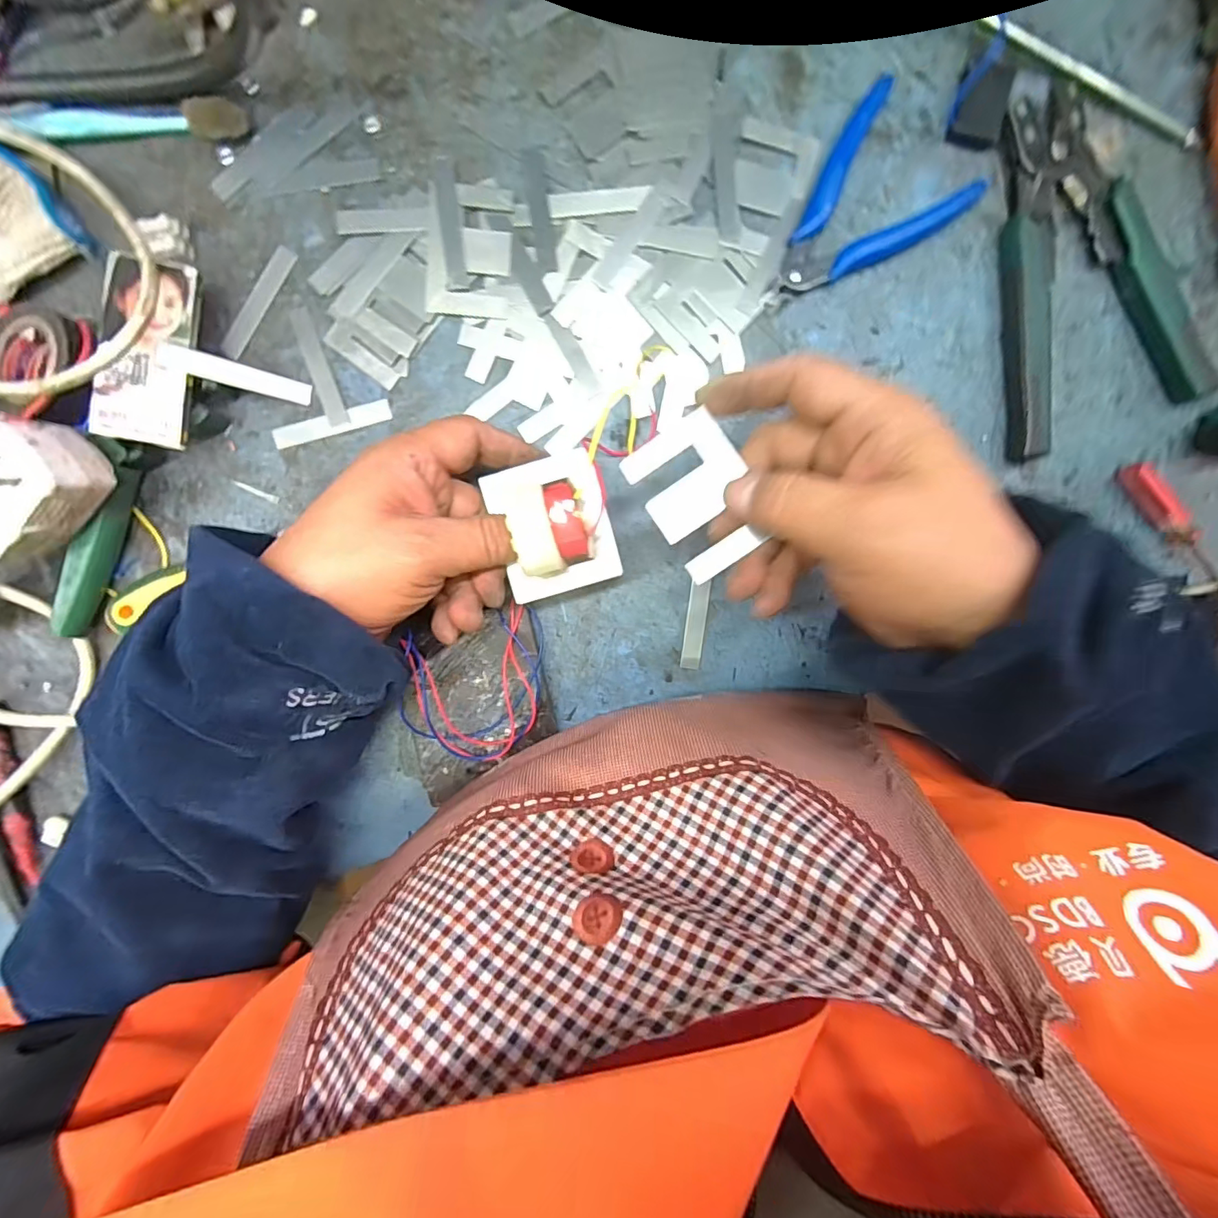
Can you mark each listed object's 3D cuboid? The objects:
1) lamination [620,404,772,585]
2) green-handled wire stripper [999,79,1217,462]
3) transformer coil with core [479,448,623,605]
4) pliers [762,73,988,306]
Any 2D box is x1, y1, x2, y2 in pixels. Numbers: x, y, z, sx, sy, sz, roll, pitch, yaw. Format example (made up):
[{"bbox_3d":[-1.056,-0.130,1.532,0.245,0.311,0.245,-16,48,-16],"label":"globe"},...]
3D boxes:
[{"bbox_3d":[0.041,-0.052,0.242,0.046,0.004,0.067,-33,88,9],"label":"lamination"},{"bbox_3d":[0.265,-0.184,0.291,0.104,0.016,0.177,-12,97,0],"label":"green-handled wire stripper"},{"bbox_3d":[-0.028,-0.041,0.265,0.062,0.036,0.068,-16,97,0],"label":"transformer coil with core"},{"bbox_3d":[0.130,-0.211,0.288,0.118,0.011,0.077,-44,96,3],"label":"pliers"}]

